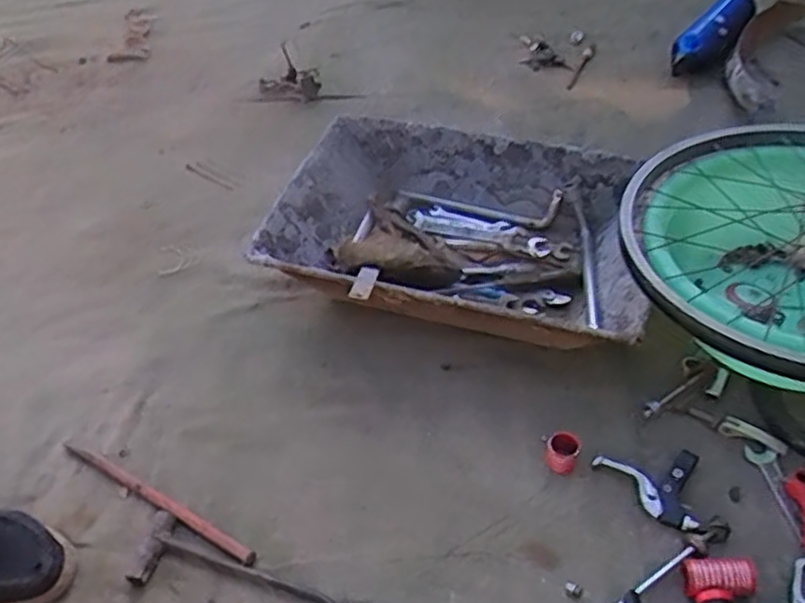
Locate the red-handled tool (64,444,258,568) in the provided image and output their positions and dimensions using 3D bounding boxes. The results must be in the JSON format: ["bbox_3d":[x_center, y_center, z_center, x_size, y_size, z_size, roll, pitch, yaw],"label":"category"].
[{"bbox_3d":[-0.270,0.218,0.824,0.278,0.014,0.015,23,52,23],"label":"red-handled tool"}]

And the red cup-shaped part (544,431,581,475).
[{"bbox_3d":[0.172,0.161,0.806,0.035,0.031,0.038,-2,47,2],"label":"red cup-shaped part"}]

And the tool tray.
[{"bbox_3d":[0.076,-0.075,0.990,0.481,0.120,0.319,16,50,18],"label":"tool tray"}]

